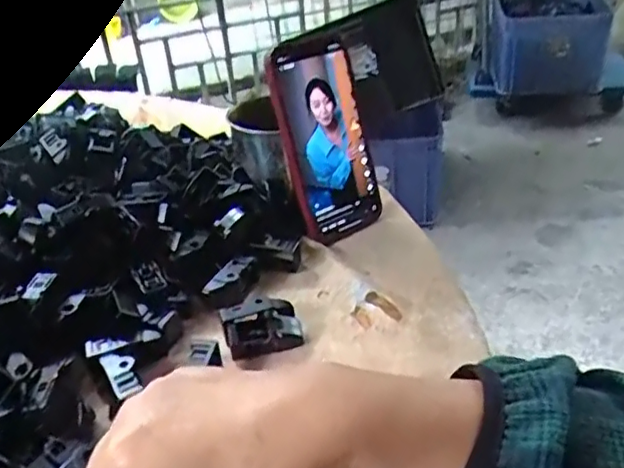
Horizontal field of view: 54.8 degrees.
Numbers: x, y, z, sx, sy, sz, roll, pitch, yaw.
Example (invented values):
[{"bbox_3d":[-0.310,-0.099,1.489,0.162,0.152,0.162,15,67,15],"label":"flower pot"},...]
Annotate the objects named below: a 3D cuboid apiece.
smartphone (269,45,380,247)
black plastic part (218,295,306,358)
[{"bbox_3d":[0.011,-0.075,0.488,0.070,0.153,0.016,-23,18,-29],"label":"smartphone"},{"bbox_3d":[-0.033,0.062,0.399,0.048,0.021,0.037,-13,34,-14],"label":"black plastic part"}]

